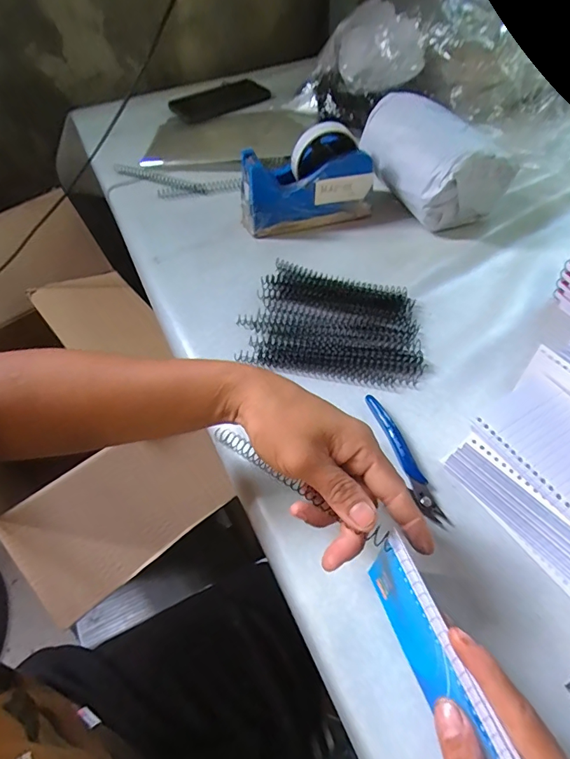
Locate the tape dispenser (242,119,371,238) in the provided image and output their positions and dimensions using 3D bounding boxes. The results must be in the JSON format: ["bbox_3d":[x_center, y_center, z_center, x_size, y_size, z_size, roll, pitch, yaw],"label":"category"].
[{"bbox_3d":[0.026,-0.241,0.537,0.158,0.097,0.061,-14,53,-7],"label":"tape dispenser"}]

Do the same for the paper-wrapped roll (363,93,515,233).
[{"bbox_3d":[0.177,-0.274,0.558,0.117,0.098,0.173,-24,55,-14],"label":"paper-wrapped roll"}]

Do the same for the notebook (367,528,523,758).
[{"bbox_3d":[0.083,0.160,0.251,0.013,0.081,0.126,-18,55,-11],"label":"notebook"}]

